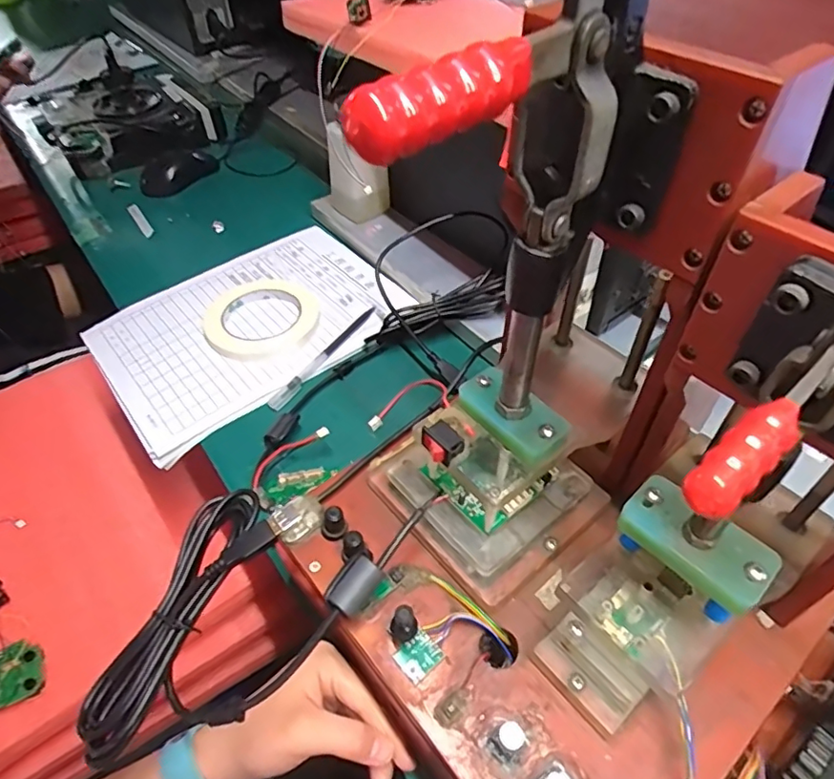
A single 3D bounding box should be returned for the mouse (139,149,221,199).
[{"bbox_3d":[-0.339,-0.313,0.811,0.065,0.034,0.131,22,52,20],"label":"mouse"}]

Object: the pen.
[{"bbox_3d":[-0.089,-0.036,0.556,0.014,0.007,0.155,25,53,22],"label":"pen"}]

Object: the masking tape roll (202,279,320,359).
[{"bbox_3d":[-0.157,-0.076,0.581,0.114,0.016,0.114,0,48,1],"label":"masking tape roll"}]

